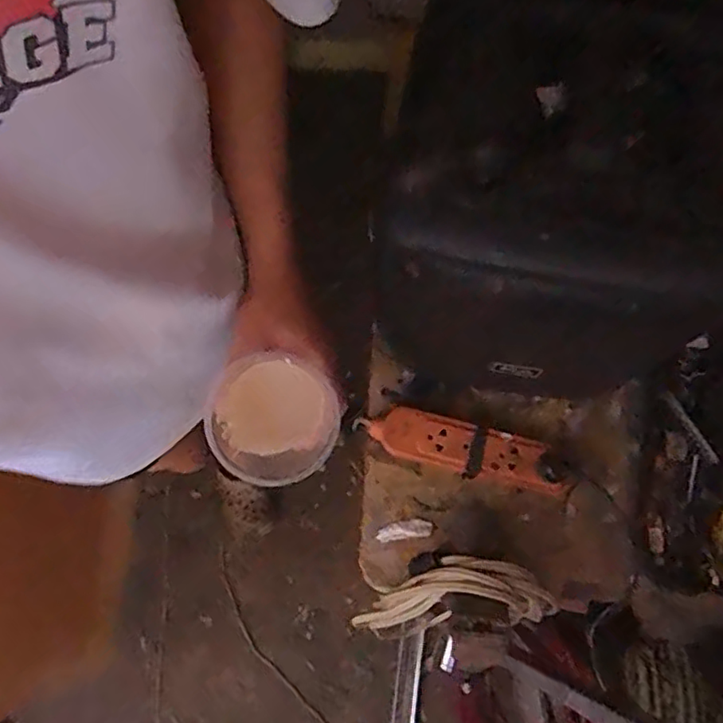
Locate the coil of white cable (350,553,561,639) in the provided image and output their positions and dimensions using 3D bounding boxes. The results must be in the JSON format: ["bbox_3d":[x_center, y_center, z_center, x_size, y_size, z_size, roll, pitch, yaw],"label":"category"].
[{"bbox_3d":[0.091,0.248,0.649,0.196,0.148,0.079,-9,74,-1],"label":"coil of white cable"}]

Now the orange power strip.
[{"bbox_3d":[0.112,0.094,0.657,0.204,0.028,0.051,15,75,6],"label":"orange power strip"}]

